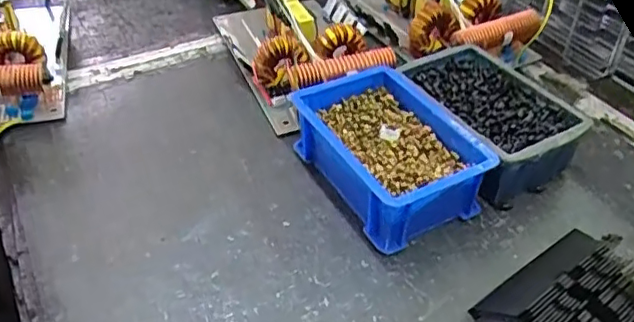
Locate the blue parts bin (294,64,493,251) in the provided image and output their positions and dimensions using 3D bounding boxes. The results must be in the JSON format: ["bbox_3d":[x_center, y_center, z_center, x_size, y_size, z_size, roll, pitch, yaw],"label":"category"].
[{"bbox_3d":[0.055,-0.009,0.469,0.109,0.051,0.148,-20,45,-22],"label":"blue parts bin"}]

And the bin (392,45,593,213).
[{"bbox_3d":[0.144,-0.037,0.505,0.101,0.052,0.154,-14,43,-16],"label":"bin"}]

